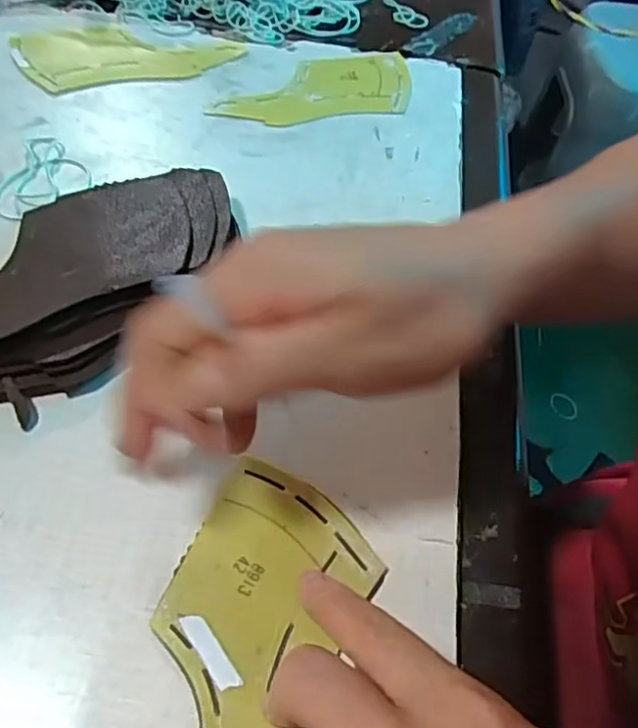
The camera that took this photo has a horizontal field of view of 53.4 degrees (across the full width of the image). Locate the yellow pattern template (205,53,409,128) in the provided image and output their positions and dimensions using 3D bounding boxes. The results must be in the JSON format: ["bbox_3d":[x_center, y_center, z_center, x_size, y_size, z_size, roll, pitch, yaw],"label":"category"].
[{"bbox_3d":[-0.004,-0.191,0.440,0.145,0.005,0.075,-11,57,-12],"label":"yellow pattern template"}]

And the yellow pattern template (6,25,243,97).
[{"bbox_3d":[-0.136,-0.224,0.451,0.148,0.005,0.079,-16,58,-15],"label":"yellow pattern template"}]

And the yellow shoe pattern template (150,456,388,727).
[{"bbox_3d":[-0.024,0.110,0.230,0.074,0.004,0.152,12,56,4],"label":"yellow shoe pattern template"}]

